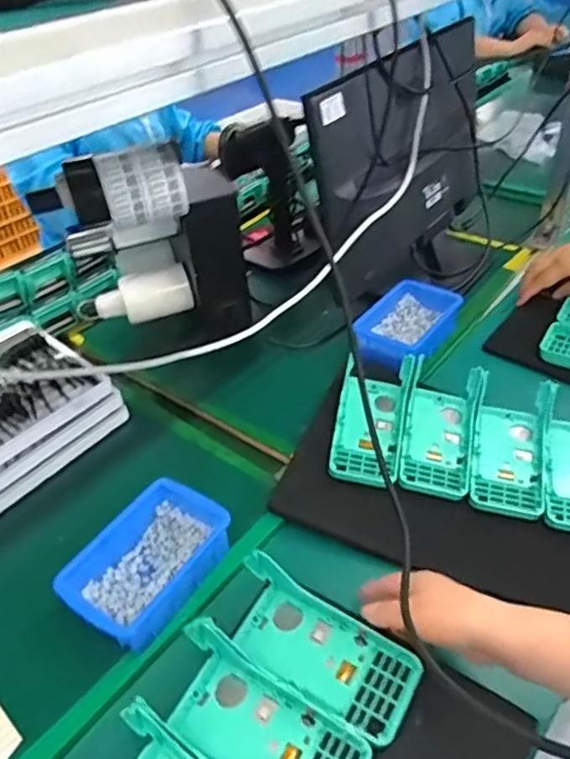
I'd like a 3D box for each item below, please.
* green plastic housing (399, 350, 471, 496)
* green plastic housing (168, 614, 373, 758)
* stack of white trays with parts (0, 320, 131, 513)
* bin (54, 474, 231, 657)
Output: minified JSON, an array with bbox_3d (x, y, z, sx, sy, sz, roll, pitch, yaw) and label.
[{"bbox_3d":[0.173,0.051,0.668,0.084,0.057,0.168,2,40,9],"label":"green plastic housing"},{"bbox_3d":[-0.019,0.265,0.451,0.163,0.052,0.072,21,46,28],"label":"green plastic housing"},{"bbox_3d":[-0.353,0.046,0.711,0.202,0.088,0.231,25,48,32],"label":"stack of white trays with parts"},{"bbox_3d":[-0.132,0.174,0.561,0.106,0.053,0.151,23,47,30],"label":"bin"}]

